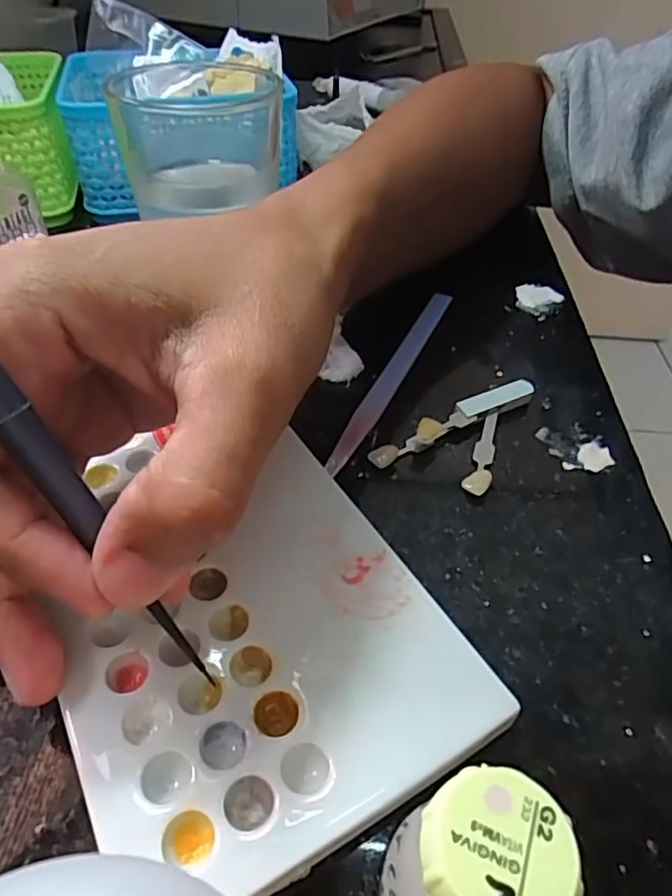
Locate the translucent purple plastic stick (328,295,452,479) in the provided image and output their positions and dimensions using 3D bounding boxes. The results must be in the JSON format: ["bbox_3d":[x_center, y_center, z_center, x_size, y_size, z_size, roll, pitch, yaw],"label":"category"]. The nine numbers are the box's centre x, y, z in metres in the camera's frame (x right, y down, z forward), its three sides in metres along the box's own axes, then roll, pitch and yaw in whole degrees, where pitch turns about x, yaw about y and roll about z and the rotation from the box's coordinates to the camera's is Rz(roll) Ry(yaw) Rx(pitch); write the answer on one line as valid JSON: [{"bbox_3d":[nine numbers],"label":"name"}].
[{"bbox_3d":[0.026,-0.033,0.252,0.010,0.004,0.130,19,46,17],"label":"translucent purple plastic stick"}]

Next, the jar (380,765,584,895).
[{"bbox_3d":[0.024,0.080,0.107,0.028,0.043,0.026,1,43,-1],"label":"jar"}]

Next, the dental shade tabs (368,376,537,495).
[{"bbox_3d":[0.047,-0.008,0.226,0.039,0.008,0.068,23,47,21],"label":"dental shade tabs"}]

